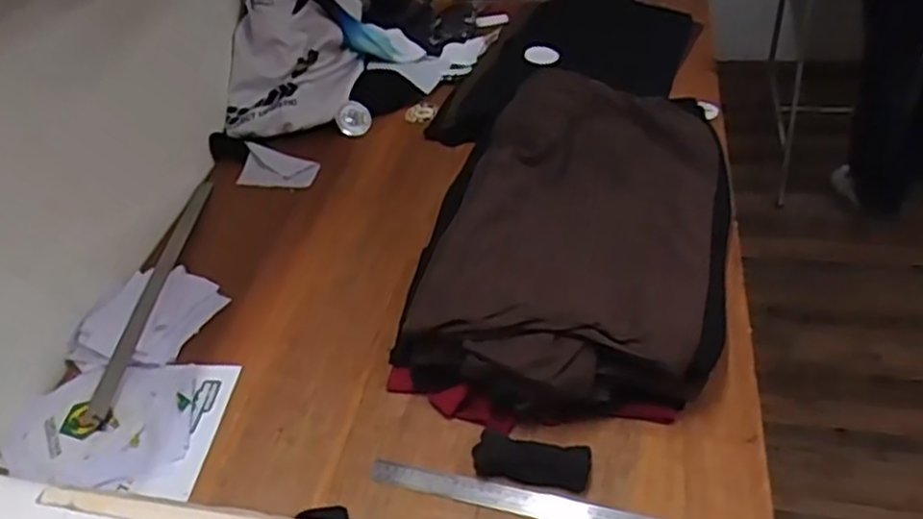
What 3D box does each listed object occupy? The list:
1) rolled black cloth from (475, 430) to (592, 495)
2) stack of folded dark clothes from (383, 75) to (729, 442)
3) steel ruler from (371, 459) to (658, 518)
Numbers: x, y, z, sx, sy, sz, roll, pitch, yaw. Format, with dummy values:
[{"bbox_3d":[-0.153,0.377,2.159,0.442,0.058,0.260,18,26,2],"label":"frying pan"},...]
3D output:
[{"bbox_3d":[0.077,0.219,0.803,0.124,0.025,0.044,7,44,16],"label":"rolled black cloth"},{"bbox_3d":[0.142,-0.031,0.963,0.387,0.160,0.487,5,44,14],"label":"stack of folded dark clothes"},{"bbox_3d":[0.056,0.257,0.788,0.316,0.008,0.030,8,51,16],"label":"steel ruler"}]

